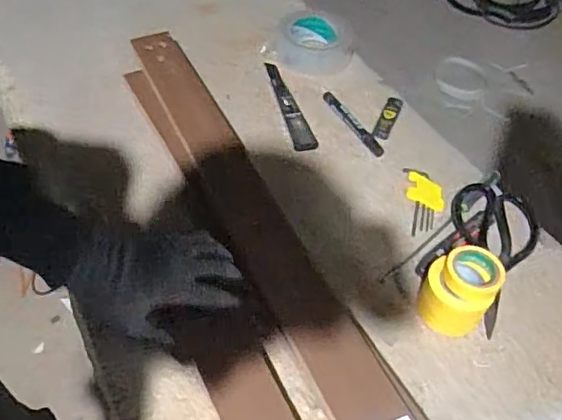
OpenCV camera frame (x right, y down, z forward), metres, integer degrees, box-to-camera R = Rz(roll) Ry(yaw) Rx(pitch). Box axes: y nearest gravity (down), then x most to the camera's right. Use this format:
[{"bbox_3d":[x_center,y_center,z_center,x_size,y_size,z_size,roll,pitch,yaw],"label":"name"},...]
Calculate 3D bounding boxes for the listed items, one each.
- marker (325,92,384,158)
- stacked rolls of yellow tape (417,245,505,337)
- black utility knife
[{"bbox_3d":[0.098,-0.118,0.758,0.016,0.010,0.135,-24,57,-20],"label":"marker"},{"bbox_3d":[0.177,0.082,0.564,0.069,0.068,0.073,1,52,-2],"label":"stacked rolls of yellow tape"},{"bbox_3d":[0.013,-0.150,0.780,0.032,0.012,0.186,-10,54,-10],"label":"black utility knife"}]

